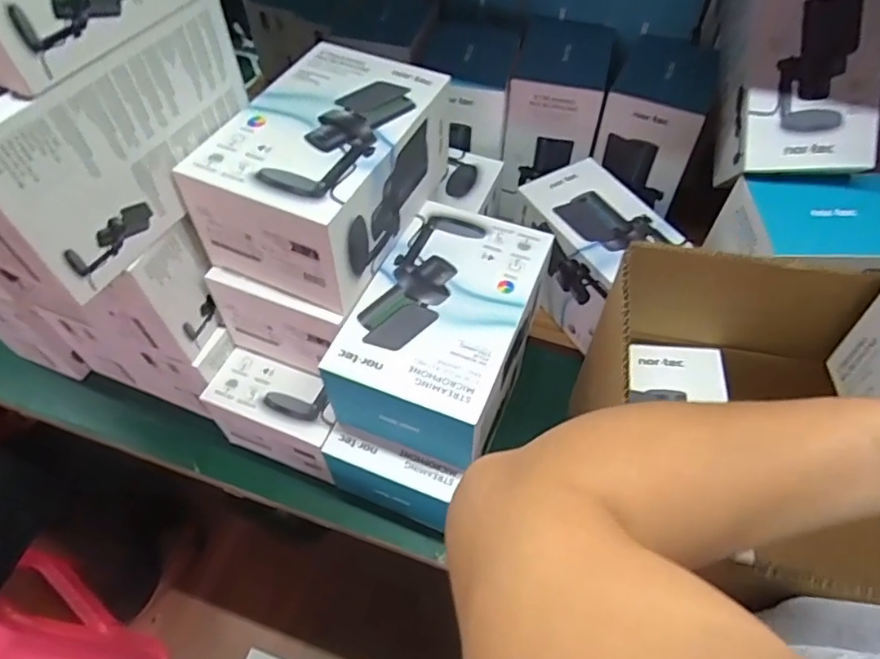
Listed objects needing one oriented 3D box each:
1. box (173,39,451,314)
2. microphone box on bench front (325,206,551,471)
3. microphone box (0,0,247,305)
[{"bbox_3d":[-0.105,-0.154,0.556,0.147,0.112,0.224,21,57,14],"label":"box"},{"bbox_3d":[0.007,0.005,0.588,0.155,0.116,0.233,18,56,13],"label":"microphone box on bench front"},{"bbox_3d":[-0.272,-0.161,0.460,0.104,0.146,0.236,24,58,16],"label":"microphone box"}]

